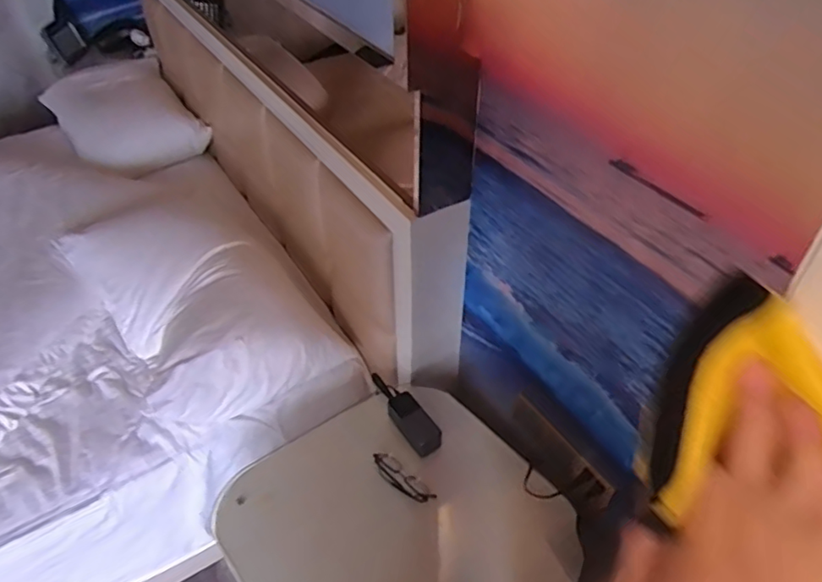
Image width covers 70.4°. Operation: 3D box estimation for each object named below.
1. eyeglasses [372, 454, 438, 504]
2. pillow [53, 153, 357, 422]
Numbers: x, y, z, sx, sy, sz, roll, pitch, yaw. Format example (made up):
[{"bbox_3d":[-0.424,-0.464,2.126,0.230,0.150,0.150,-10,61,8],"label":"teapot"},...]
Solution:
[{"bbox_3d":[-0.018,0.363,1.131,0.141,0.039,0.032,34,53,15],"label":"eyeglasses"},{"bbox_3d":[-0.518,-0.001,1.436,0.432,0.179,0.733,-30,51,-26],"label":"pillow"}]

